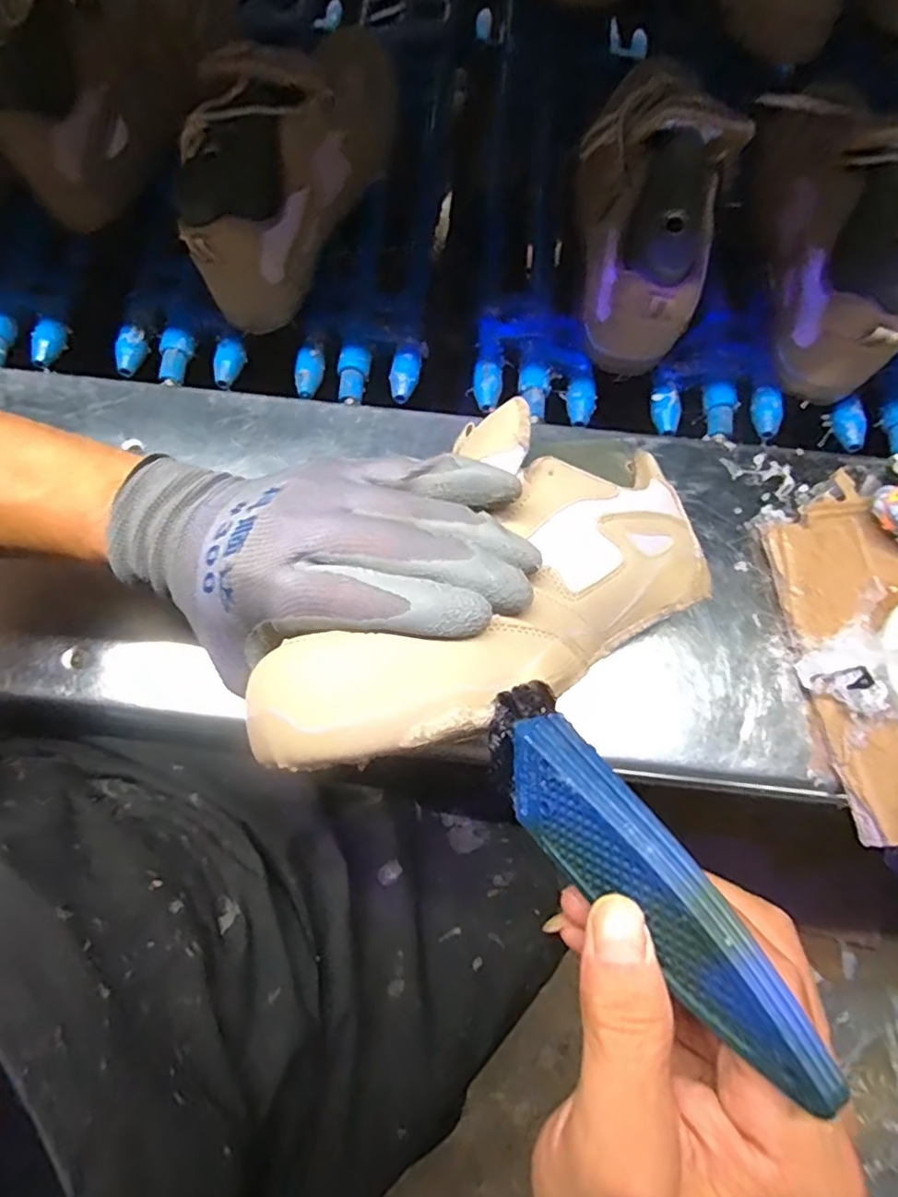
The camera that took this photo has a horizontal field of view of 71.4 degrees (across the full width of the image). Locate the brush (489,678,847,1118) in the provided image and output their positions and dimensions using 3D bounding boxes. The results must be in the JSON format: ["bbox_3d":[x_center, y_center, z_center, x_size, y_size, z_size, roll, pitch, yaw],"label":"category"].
[{"bbox_3d":[0.053,0.079,0.190,0.031,0.025,0.130,-33,48,-10],"label":"brush"}]

